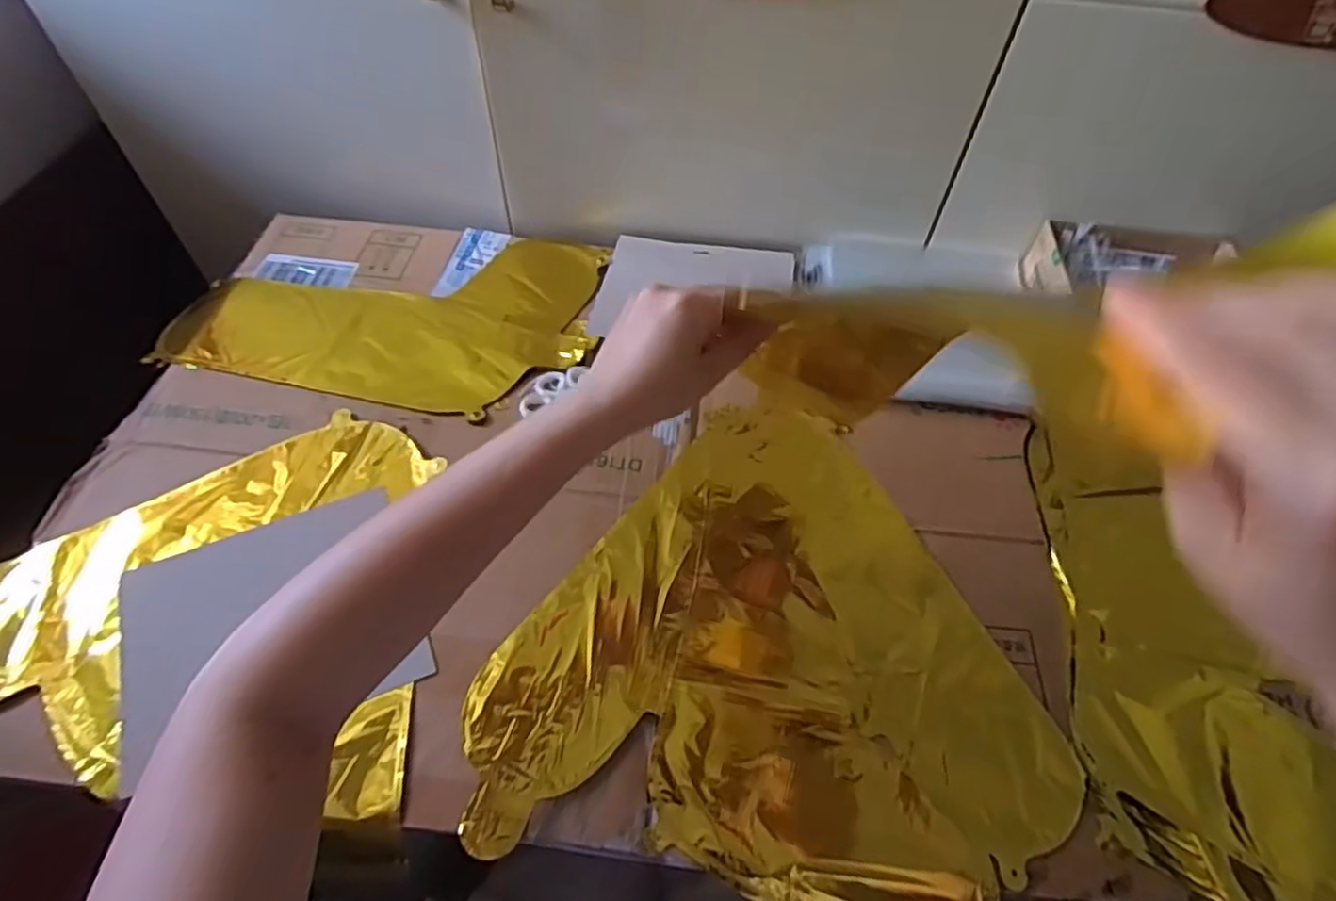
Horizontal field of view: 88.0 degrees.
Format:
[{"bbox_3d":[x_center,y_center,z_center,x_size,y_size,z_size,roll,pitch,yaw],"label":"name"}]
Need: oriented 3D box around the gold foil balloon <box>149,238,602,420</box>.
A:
[{"bbox_3d":[-0.272,-0.143,0.686,0.387,0.036,0.235,10,54,4],"label":"gold foil balloon"}]

